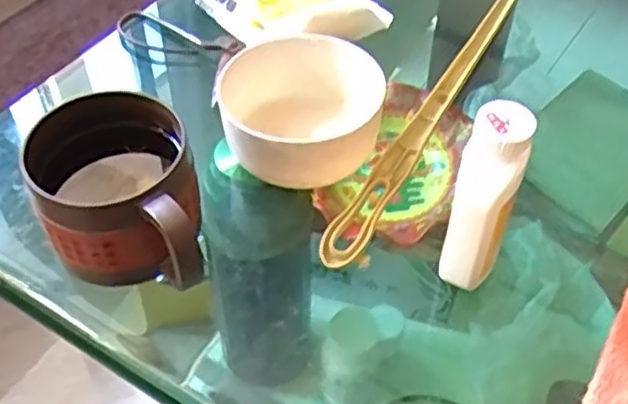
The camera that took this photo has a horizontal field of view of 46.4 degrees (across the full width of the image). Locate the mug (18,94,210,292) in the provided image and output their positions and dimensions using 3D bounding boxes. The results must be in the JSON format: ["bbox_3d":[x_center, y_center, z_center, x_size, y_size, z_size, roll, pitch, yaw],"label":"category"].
[{"bbox_3d":[-0.114,0.001,0.435,0.089,0.075,0.114,-15,51,-11],"label":"mug"}]

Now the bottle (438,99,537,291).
[{"bbox_3d":[0.095,0.000,0.409,0.031,0.109,0.044,15,51,14],"label":"bottle"}]

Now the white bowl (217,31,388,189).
[{"bbox_3d":[-0.007,-0.053,0.504,0.103,0.069,0.100,-1,49,1],"label":"white bowl"}]

